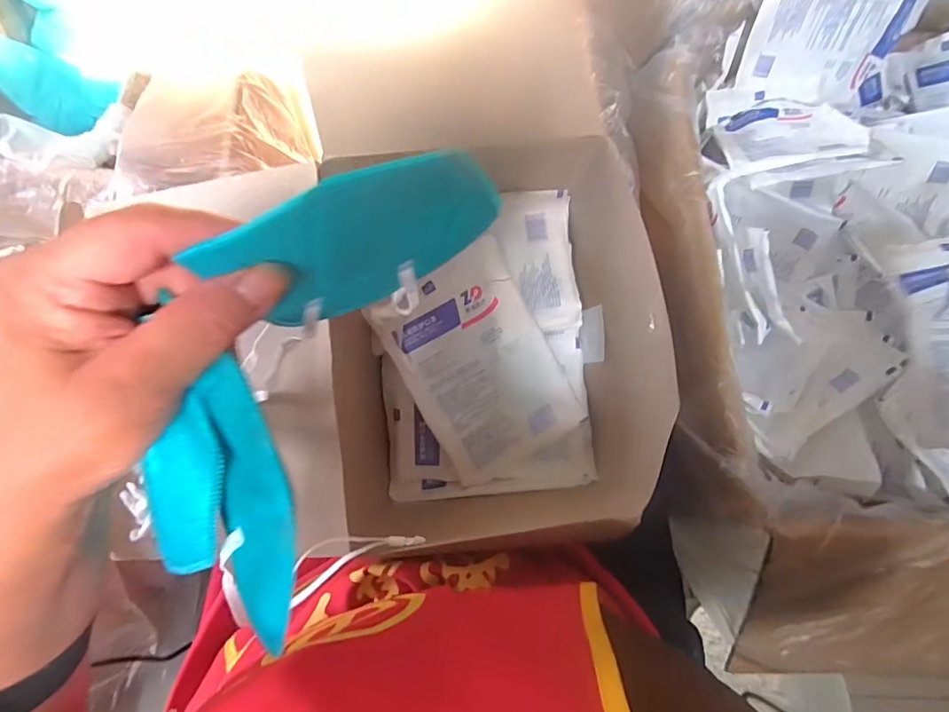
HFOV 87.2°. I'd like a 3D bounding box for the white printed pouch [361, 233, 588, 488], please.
[{"bbox_3d":[0.005,0.009,0.438,0.126,0.009,0.181,-30,101,-1],"label":"white printed pouch"}]

